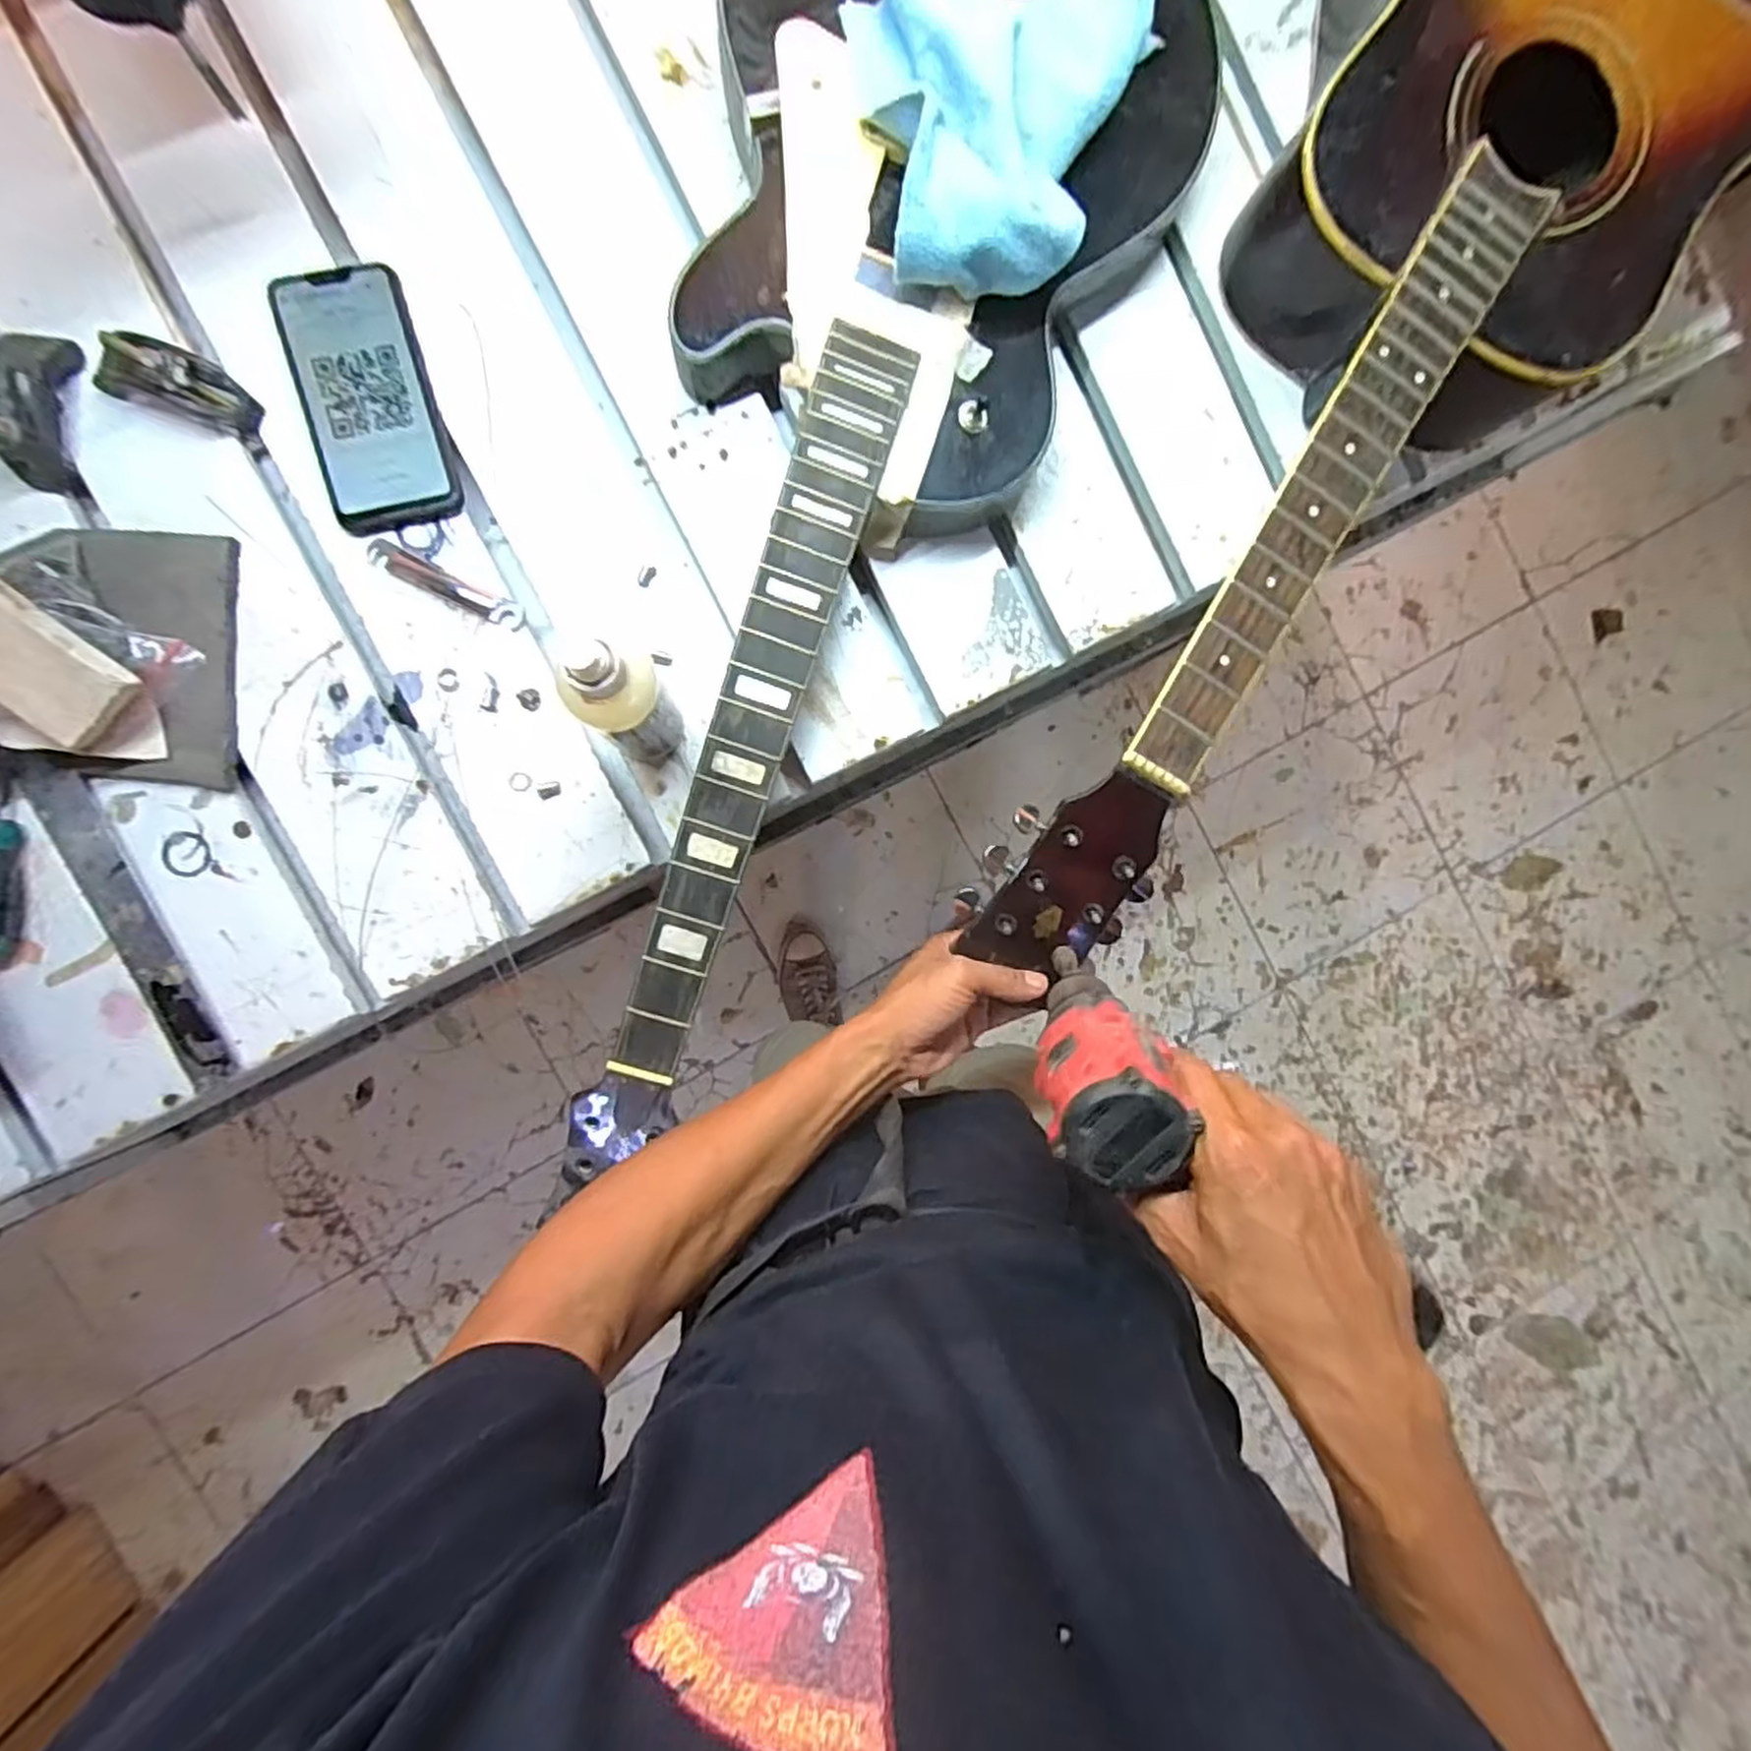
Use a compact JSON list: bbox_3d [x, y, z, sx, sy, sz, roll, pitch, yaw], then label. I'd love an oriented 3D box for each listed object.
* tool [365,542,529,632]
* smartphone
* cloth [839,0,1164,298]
[{"bbox_3d":[-0.276,-0.186,0.490,0.098,0.006,0.018,24,87,-7],"label":"tool"},{"bbox_3d":[-0.317,-0.298,0.480,0.074,0.014,0.156,-16,92,-7],"label":"smartphone"},{"bbox_3d":[0.089,-0.449,0.447,0.186,0.045,0.193,-8,92,-6],"label":"cloth"}]

